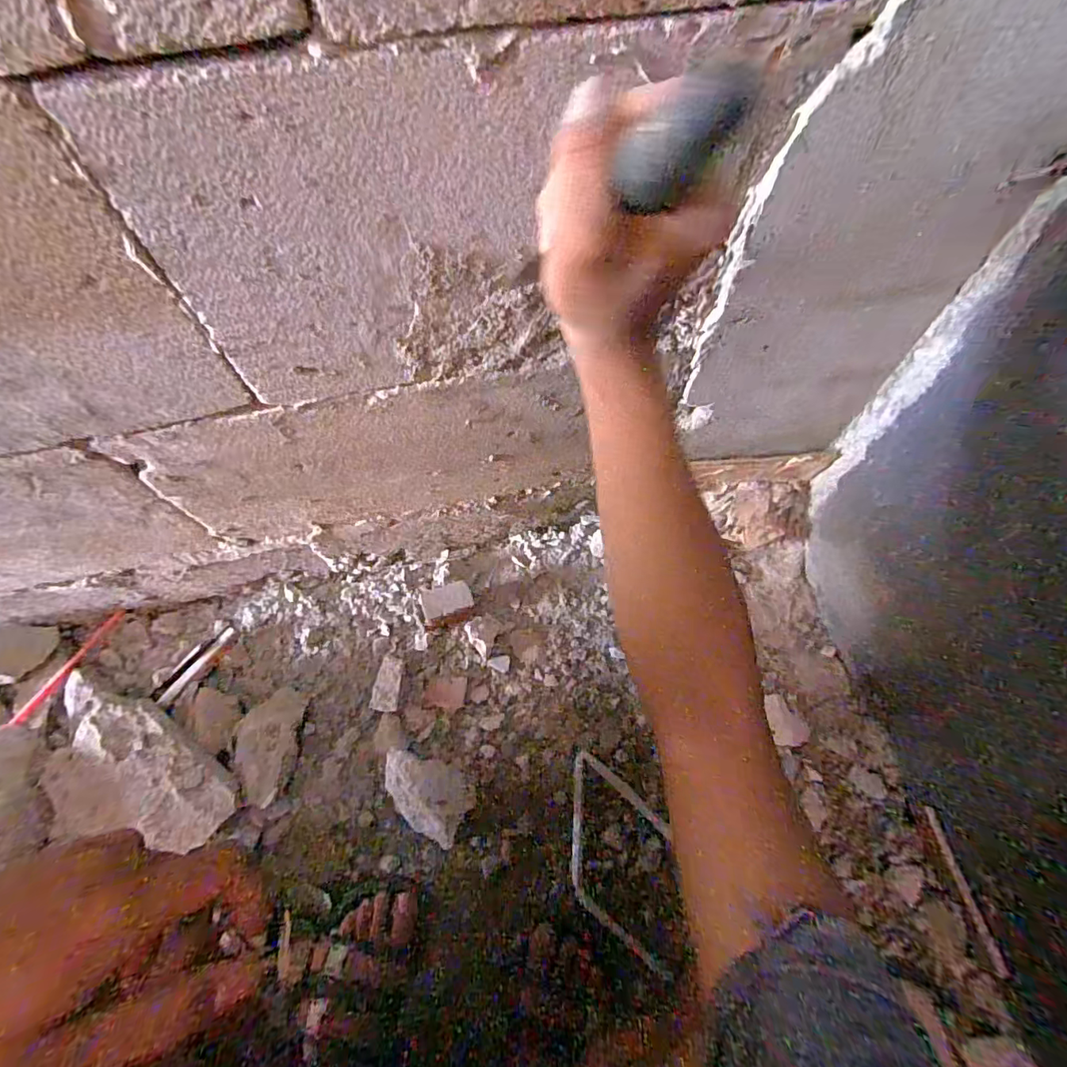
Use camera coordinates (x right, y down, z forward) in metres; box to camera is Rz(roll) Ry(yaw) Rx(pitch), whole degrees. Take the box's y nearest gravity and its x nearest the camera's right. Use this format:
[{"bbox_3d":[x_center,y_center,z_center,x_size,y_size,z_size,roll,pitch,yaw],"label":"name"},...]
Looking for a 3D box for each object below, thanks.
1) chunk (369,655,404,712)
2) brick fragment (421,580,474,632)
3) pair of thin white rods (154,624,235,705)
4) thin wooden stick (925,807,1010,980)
[{"bbox_3d":[-0.183,0.190,0.644,0.034,0.025,0.067,3,66,2],"label":"chunk"},{"bbox_3d":[-0.111,0.095,0.669,0.067,0.050,0.045,-20,68,-8],"label":"brick fragment"},{"bbox_3d":[-0.420,0.160,0.633,0.029,0.012,0.108,25,53,11],"label":"pair of thin white rods"},{"bbox_3d":[0.430,0.355,0.512,0.006,0.010,0.141,-11,67,-4],"label":"thin wooden stick"}]

